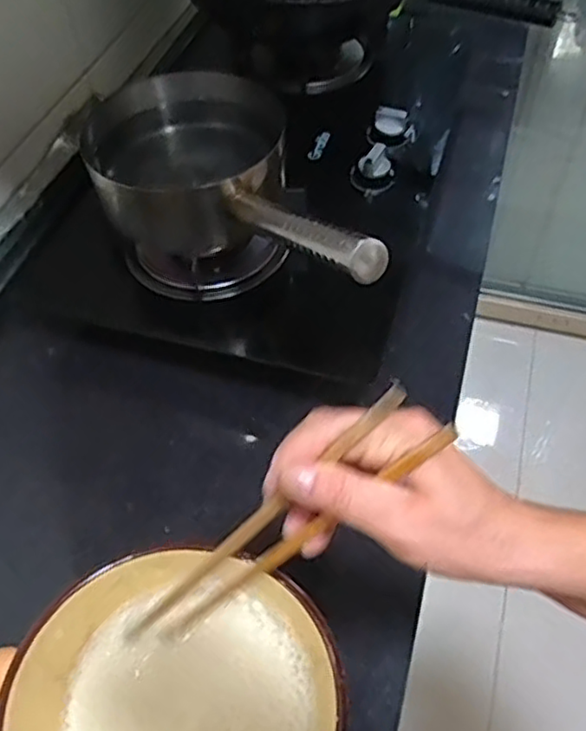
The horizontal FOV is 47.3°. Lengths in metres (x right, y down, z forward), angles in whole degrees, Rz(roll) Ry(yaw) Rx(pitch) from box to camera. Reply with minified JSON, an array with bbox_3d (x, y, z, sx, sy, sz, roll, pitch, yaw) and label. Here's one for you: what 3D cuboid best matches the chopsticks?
[{"bbox_3d":[-0.013,0.095,0.350,0.038,0.240,0.026,15,41,-37],"label":"chopsticks"}]

